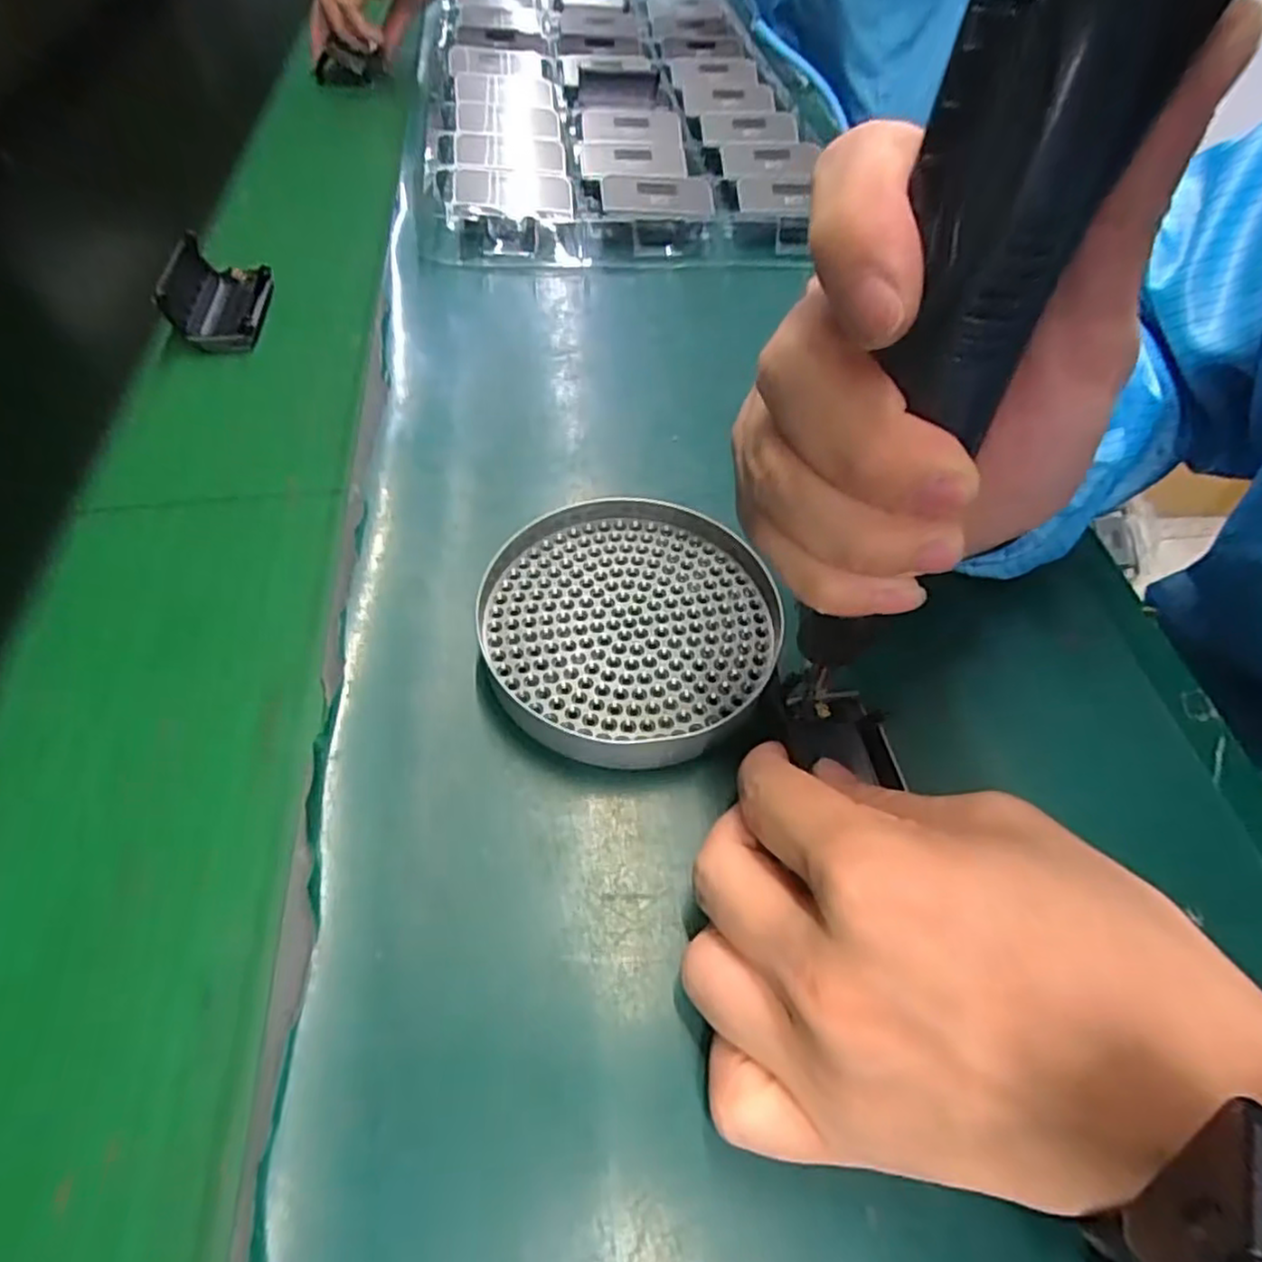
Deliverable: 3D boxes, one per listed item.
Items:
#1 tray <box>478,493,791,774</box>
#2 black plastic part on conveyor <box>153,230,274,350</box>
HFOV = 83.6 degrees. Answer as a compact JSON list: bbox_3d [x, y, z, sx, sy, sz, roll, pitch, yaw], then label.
[{"bbox_3d":[-0.001,-0.003,0.276,0.112,0.020,0.111,1,54,-2],"label":"tray"},{"bbox_3d":[-0.239,-0.198,0.409,0.047,0.027,0.078,-4,56,-6],"label":"black plastic part on conveyor"}]

